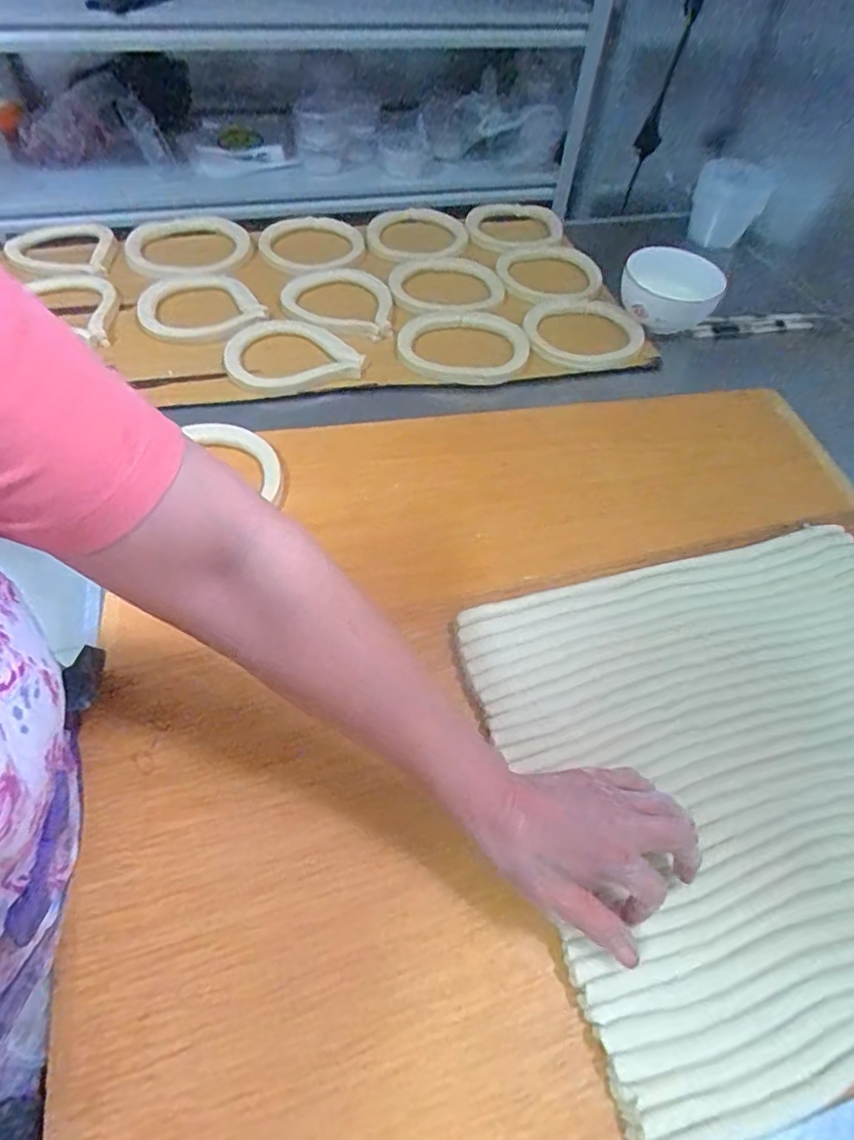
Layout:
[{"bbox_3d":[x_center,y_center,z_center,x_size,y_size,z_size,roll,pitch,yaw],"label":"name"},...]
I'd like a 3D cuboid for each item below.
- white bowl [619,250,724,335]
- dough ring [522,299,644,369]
[{"bbox_3d":[0.347,-0.398,0.825,0.125,0.065,0.116,2,54,-3],"label":"white bowl"},{"bbox_3d":[0.218,-0.332,0.805,0.163,0.018,0.155,2,54,-3],"label":"dough ring"}]

